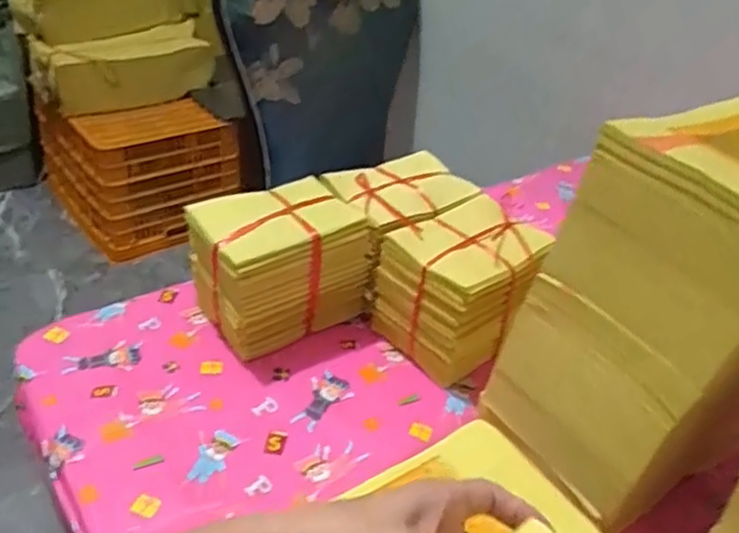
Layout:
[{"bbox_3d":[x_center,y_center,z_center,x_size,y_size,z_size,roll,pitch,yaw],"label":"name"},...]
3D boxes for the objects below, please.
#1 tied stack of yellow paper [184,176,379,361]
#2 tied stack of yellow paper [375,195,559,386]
[{"bbox_3d":[-0.098,-0.005,0.748,0.168,0.135,0.118,-18,42,-31],"label":"tied stack of yellow paper"},{"bbox_3d":[0.105,0.020,0.752,0.133,0.129,0.170,30,41,30],"label":"tied stack of yellow paper"}]

